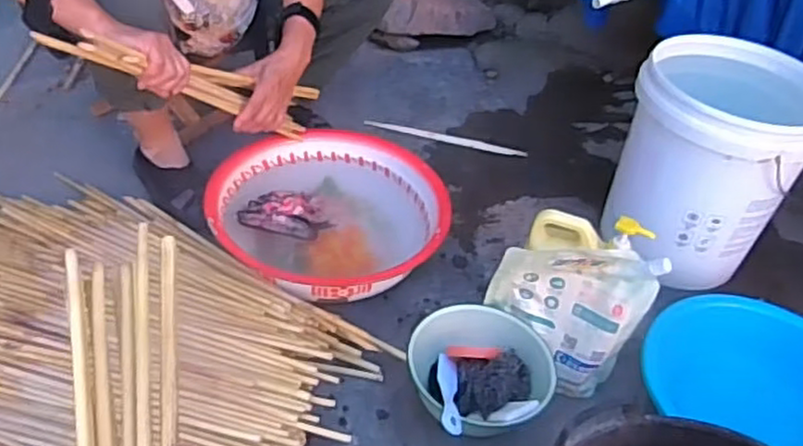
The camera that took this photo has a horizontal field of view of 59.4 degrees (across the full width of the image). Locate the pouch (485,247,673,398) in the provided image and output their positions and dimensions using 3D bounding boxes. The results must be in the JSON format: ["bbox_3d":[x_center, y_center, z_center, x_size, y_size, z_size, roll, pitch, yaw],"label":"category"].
[{"bbox_3d":[0.225,0.136,0.985,0.210,0.240,0.081,12,42,7],"label":"pouch"}]

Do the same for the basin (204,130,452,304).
[{"bbox_3d":[-0.124,-0.006,1.201,0.372,0.119,0.360,3,42,-3],"label":"basin"}]

